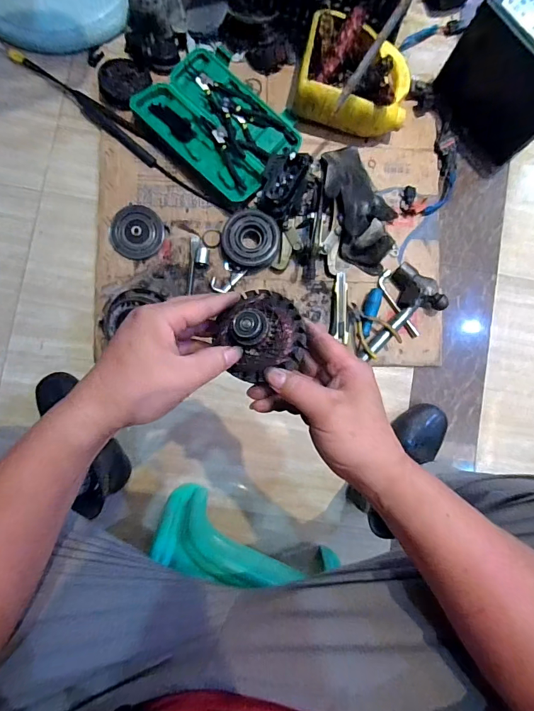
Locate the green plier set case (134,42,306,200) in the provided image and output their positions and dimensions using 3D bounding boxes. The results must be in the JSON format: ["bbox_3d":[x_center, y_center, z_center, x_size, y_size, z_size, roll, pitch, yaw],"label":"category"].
[{"bbox_3d":[-0.093,-0.467,0.775,0.289,0.034,0.219,42,84,3],"label":"green plier set case"}]

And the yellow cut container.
[{"bbox_3d":[0.174,-0.533,0.749,0.213,0.110,0.175,15,86,-2],"label":"yellow cut container"}]

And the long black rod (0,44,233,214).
[{"bbox_3d":[-0.317,-0.464,0.779,0.569,0.012,0.036,38,84,2],"label":"long black rod"}]

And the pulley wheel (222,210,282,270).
[{"bbox_3d":[-0.032,-0.226,0.760,0.111,0.046,0.102,0,84,-2],"label":"pulley wheel"}]

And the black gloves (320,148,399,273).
[{"bbox_3d":[0.185,-0.297,0.768,0.132,0.061,0.262,-22,85,-4],"label":"black gloves"}]

